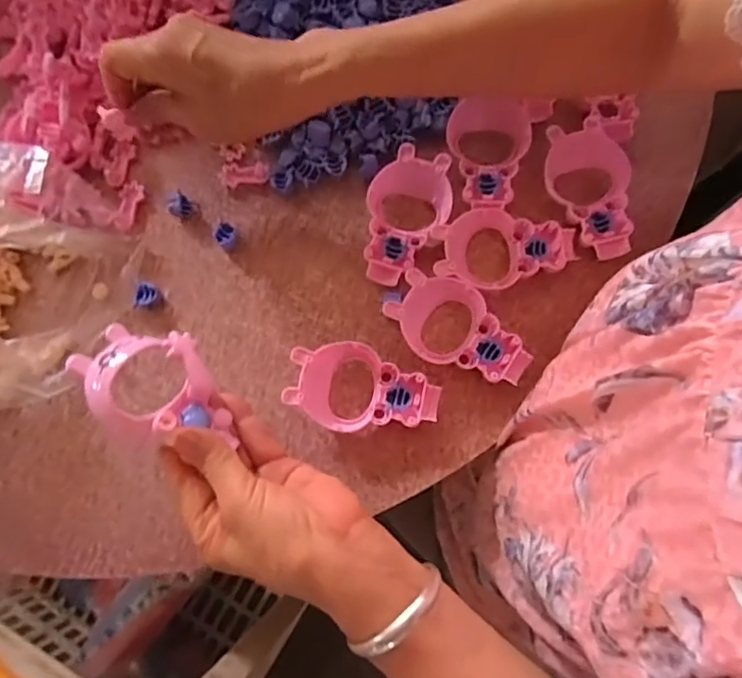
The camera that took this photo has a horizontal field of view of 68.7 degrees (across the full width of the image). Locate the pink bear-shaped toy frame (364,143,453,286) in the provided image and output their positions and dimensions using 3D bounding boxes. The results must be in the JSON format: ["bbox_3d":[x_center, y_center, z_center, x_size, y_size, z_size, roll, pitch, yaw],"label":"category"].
[{"bbox_3d":[0.024,-0.089,0.405,0.059,0.026,0.101,20,80,7],"label":"pink bear-shaped toy frame"}]

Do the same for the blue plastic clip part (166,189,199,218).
[{"bbox_3d":[-0.148,-0.104,0.422,0.013,0.016,0.020,44,84,10],"label":"blue plastic clip part"}]

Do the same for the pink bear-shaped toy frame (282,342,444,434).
[{"bbox_3d":[-0.005,0.036,0.378,0.102,0.026,0.058,11,79,5],"label":"pink bear-shaped toy frame"}]

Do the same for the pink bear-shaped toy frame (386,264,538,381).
[{"bbox_3d":[0.062,-0.004,0.385,0.103,0.025,0.059,32,82,8],"label":"pink bear-shaped toy frame"}]

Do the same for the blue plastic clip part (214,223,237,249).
[{"bbox_3d":[-0.111,-0.079,0.416,0.016,0.016,0.016,-1,79,3],"label":"blue plastic clip part"}]

